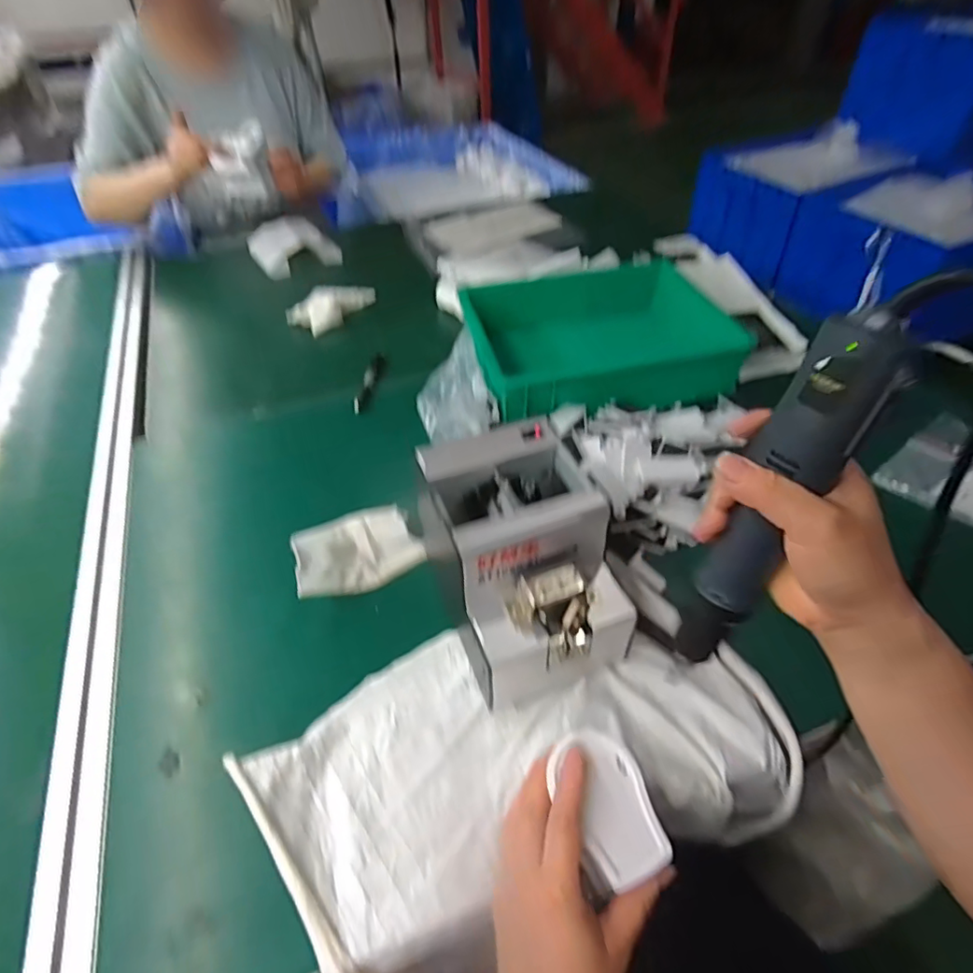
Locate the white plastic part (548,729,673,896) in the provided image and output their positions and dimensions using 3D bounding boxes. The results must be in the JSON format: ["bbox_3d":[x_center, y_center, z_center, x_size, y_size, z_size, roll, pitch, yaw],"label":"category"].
[{"bbox_3d":[0.079,0.209,0.374,0.056,0.012,0.090,-19,47,-13],"label":"white plastic part"}]

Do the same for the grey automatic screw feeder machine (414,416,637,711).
[{"bbox_3d":[0.031,0.064,0.482,0.130,0.140,0.171,-18,47,-15],"label":"grey automatic screw feeder machine"}]

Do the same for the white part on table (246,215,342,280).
[{"bbox_3d":[-0.369,-0.460,1.075,0.150,0.059,0.124,-22,48,-19],"label":"white part on table"}]

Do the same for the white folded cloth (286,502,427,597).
[{"bbox_3d":[-0.136,0.060,0.572,0.118,0.036,0.098,-23,49,-20],"label":"white folded cloth"}]

